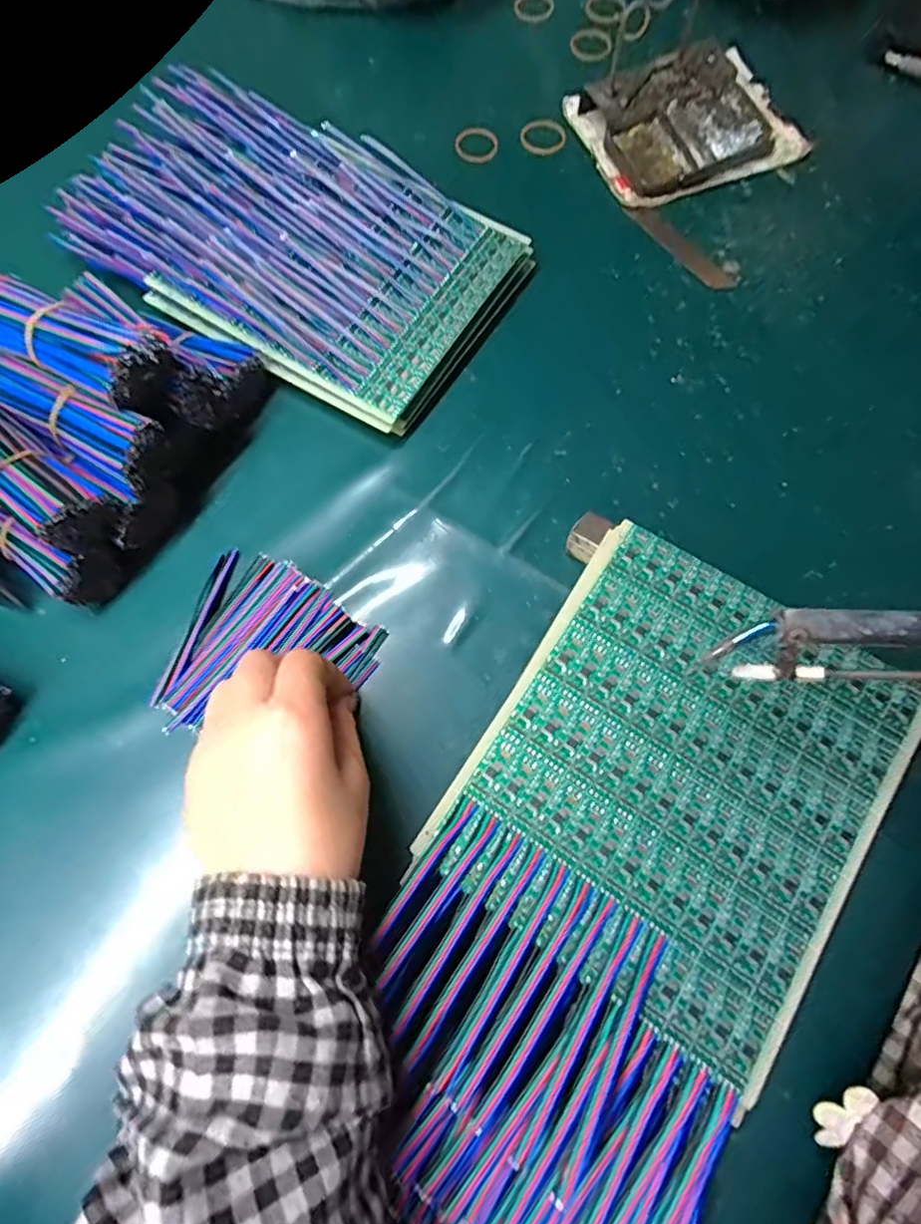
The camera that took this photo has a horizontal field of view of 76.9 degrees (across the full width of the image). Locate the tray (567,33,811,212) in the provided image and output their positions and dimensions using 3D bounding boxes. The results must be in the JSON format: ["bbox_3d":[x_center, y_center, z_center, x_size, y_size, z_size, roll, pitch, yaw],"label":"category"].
[{"bbox_3d":[0.171,-0.370,0.430,0.147,0.029,0.113,-21,74,-5],"label":"tray"}]

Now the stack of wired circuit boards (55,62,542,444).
[{"bbox_3d":[-0.114,-0.252,0.392,0.285,0.047,0.172,31,76,10],"label":"stack of wired circuit boards"}]

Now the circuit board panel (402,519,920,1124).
[{"bbox_3d":[0.099,0.073,0.266,0.163,0.008,0.190,32,76,10],"label":"circuit board panel"}]

